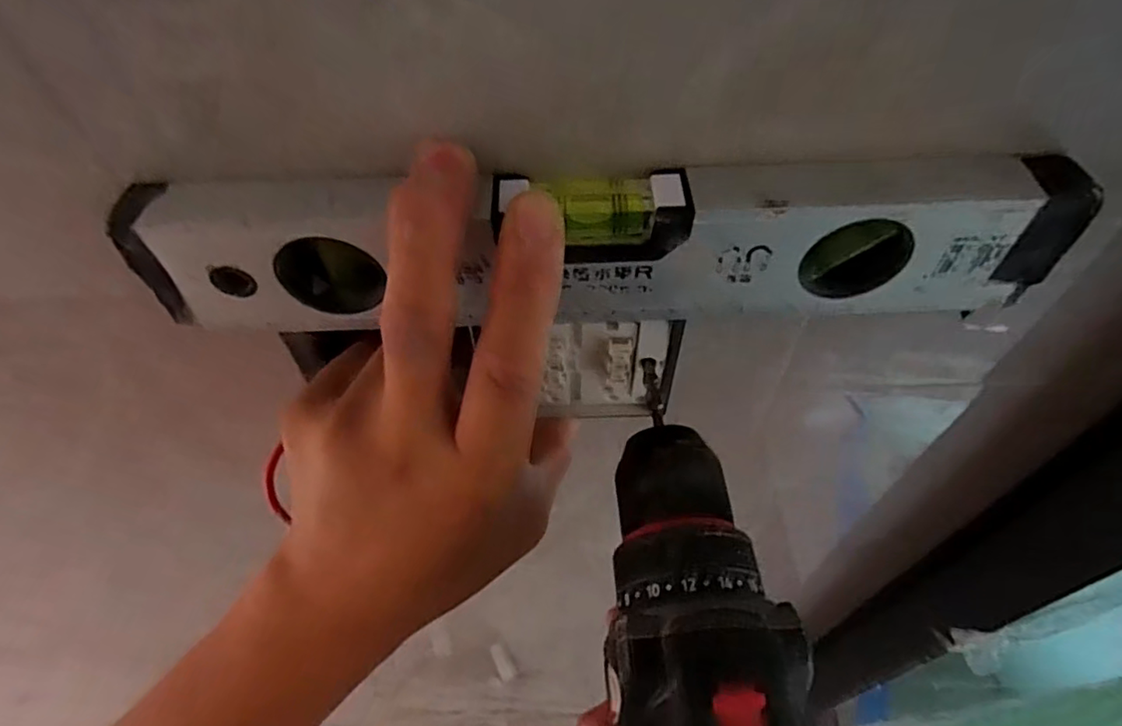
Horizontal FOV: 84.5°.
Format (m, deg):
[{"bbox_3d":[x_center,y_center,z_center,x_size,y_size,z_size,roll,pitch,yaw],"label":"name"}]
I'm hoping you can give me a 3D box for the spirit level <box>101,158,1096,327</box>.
[{"bbox_3d":[0.013,-0.037,0.200,0.284,0.050,0.028,-1,53,0],"label":"spirit level"}]

